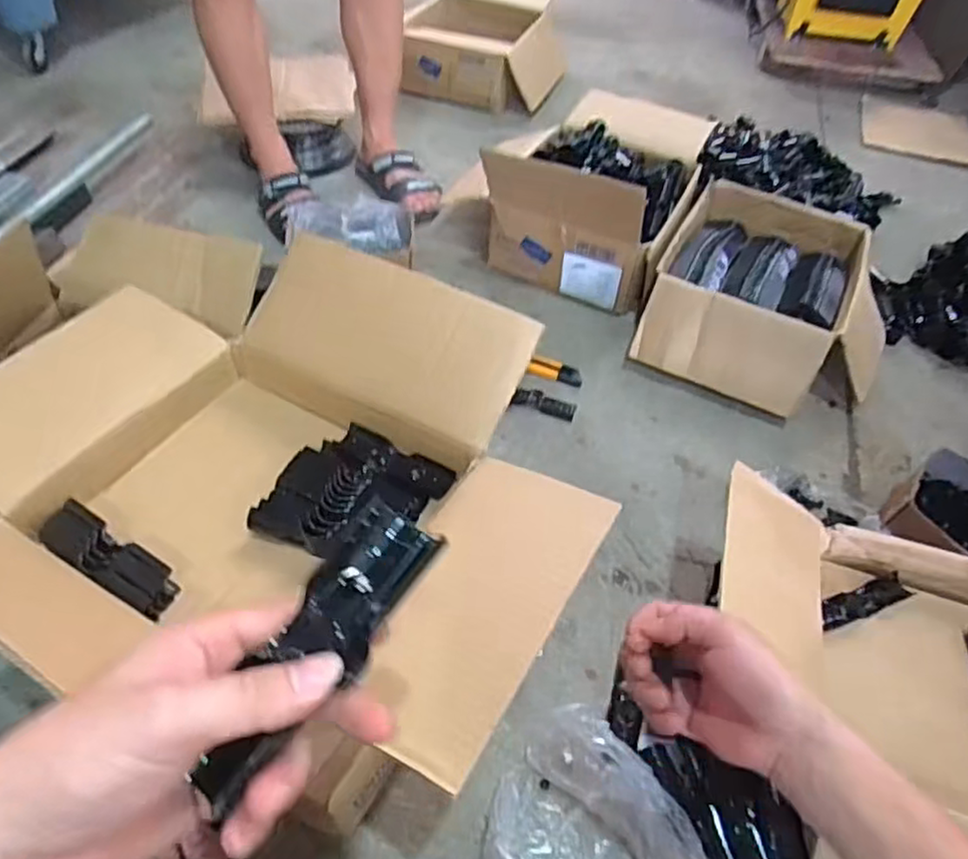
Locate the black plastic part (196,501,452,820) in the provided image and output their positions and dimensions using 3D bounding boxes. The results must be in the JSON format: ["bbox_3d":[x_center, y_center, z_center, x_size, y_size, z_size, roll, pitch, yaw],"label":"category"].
[{"bbox_3d":[-0.066,0.088,0.281,0.038,0.013,0.127,26,63,16],"label":"black plastic part"}]

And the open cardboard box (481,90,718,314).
[{"bbox_3d":[0.213,-0.463,1.280,0.334,0.213,0.453,21,51,11],"label":"open cardboard box"}]

